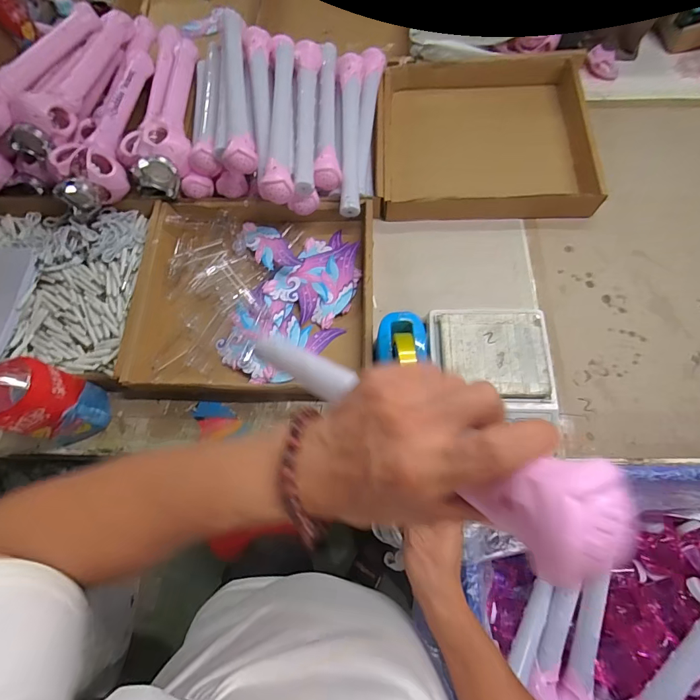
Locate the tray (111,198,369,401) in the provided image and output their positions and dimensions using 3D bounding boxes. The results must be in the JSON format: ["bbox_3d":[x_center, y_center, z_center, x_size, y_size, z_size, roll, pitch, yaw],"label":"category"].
[{"bbox_3d":[-0.157,-0.097,0.668,0.392,0.048,0.352,-2,70,1],"label":"tray"}]

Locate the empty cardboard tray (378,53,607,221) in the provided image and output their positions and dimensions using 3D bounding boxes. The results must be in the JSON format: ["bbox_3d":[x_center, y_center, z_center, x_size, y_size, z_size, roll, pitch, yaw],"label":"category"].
[{"bbox_3d":[0.252,-0.413,0.750,0.385,0.050,0.353,1,70,2],"label":"empty cardboard tray"}]

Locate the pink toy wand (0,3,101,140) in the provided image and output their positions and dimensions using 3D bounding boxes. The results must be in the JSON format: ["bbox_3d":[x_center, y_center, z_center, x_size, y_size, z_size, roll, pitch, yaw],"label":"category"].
[{"bbox_3d":[-0.559,-0.497,0.686,0.075,0.079,0.360,17,72,8],"label":"pink toy wand"}]

